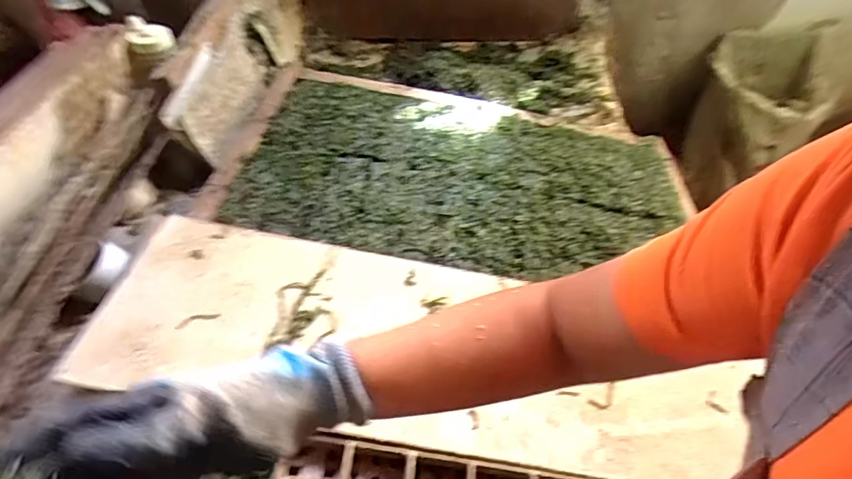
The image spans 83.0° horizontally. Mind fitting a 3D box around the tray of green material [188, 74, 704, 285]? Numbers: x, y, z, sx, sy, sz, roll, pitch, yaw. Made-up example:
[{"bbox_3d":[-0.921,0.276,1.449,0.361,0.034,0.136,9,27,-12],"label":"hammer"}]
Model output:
[{"bbox_3d":[0.077,-0.121,0.820,0.749,0.030,0.470,11,46,-3],"label":"tray of green material"}]

